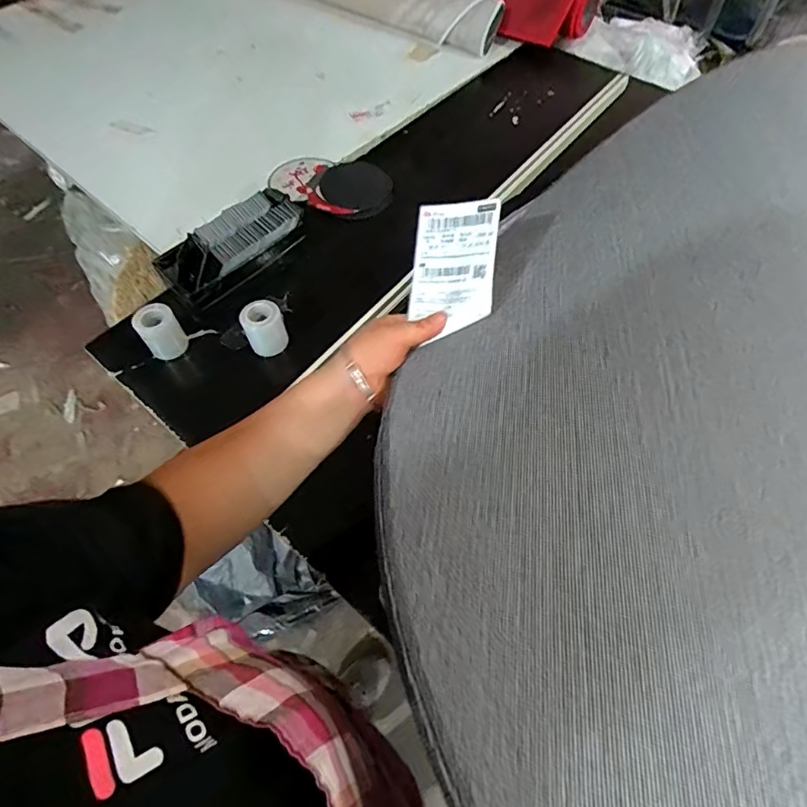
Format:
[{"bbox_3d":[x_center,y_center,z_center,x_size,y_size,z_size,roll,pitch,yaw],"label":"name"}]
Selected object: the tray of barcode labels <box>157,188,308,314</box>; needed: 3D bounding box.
[{"bbox_3d":[-0.272,-0.258,0.805,0.237,0.059,0.107,-41,66,-19],"label":"tray of barcode labels"}]

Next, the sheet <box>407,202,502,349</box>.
[{"bbox_3d":[0.045,-0.119,0.442,0.075,0.013,0.116,5,89,25],"label":"sheet"}]

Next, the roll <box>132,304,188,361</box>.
[{"bbox_3d":[-0.358,-0.106,0.736,0.054,0.070,0.050,-1,60,2],"label":"roll"}]

